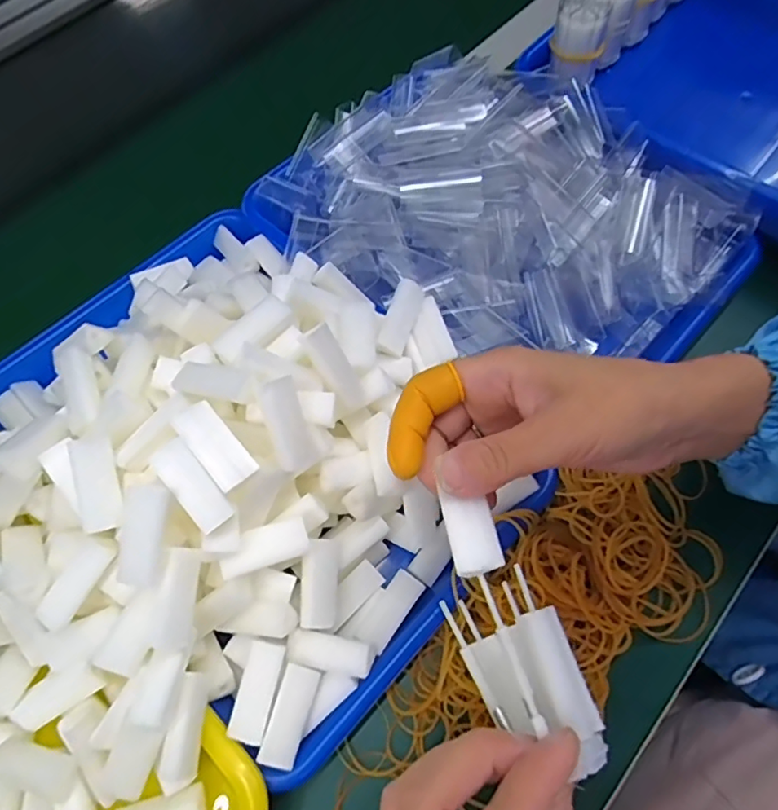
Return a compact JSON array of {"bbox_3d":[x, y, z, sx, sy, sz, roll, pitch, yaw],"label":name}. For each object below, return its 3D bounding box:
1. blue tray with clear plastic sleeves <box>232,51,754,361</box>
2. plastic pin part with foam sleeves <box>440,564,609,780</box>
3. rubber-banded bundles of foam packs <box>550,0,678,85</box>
[{"bbox_3d":[0.078,-0.141,0.407,0.326,0.092,0.219,34,71,18],"label":"blue tray with clear plastic sleeves"},{"bbox_3d":[0.053,0.103,0.214,0.038,0.023,0.069,-19,65,-6],"label":"plastic pin part with foam sleeves"},{"bbox_3d":[0.204,-0.349,0.476,0.040,0.063,0.208,38,72,19],"label":"rubber-banded bundles of foam packs"}]

